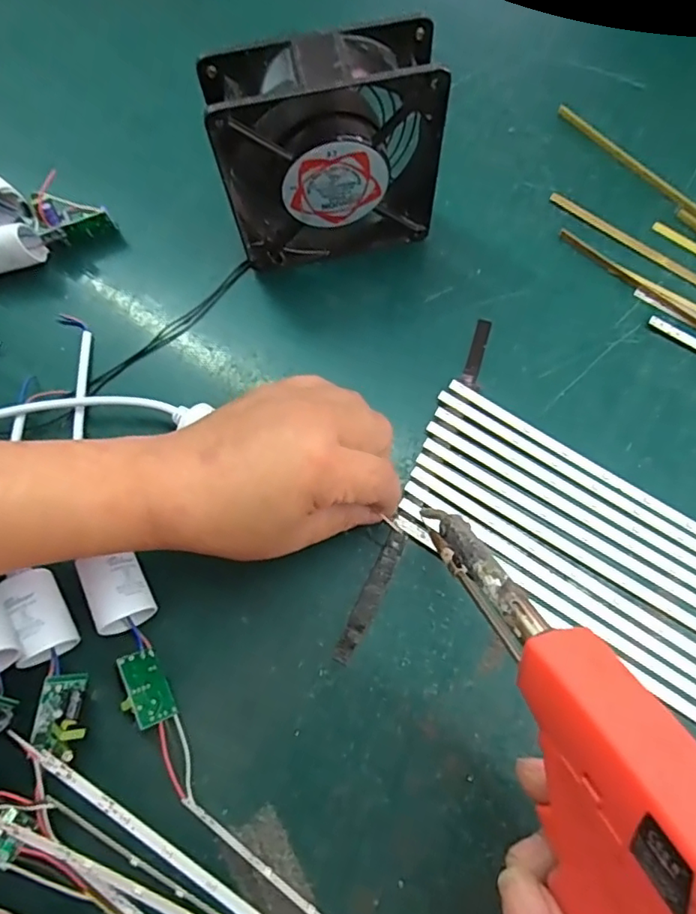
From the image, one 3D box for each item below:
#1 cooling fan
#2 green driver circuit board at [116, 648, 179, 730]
[{"bbox_3d":[-0.011,-0.171,0.327,0.122,0.122,0.044,-11,70,-2],"label":"cooling fan"},{"bbox_3d":[-0.103,0.118,0.283,0.022,0.014,0.036,-8,66,-49],"label":"green driver circuit board"}]

